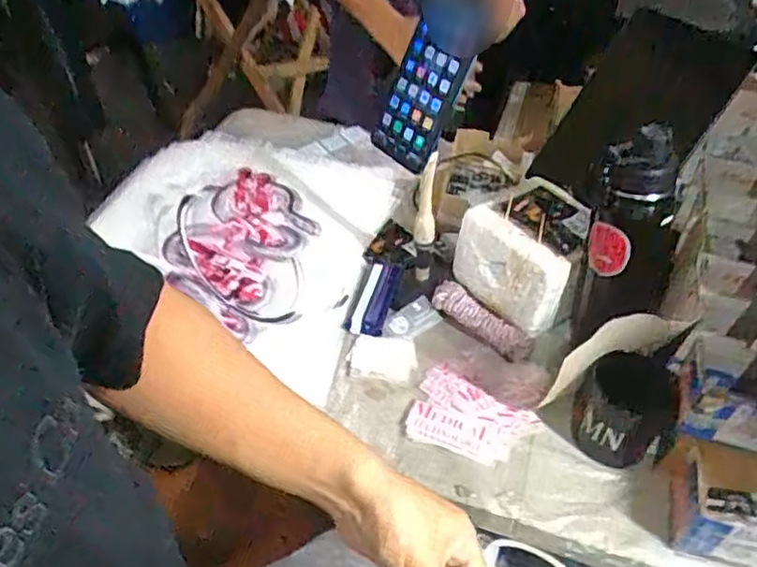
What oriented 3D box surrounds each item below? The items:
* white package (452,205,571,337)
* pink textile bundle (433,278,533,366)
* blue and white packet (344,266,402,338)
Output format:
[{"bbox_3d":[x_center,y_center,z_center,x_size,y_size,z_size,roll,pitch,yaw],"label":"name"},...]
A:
[{"bbox_3d":[0.153,-0.011,0.766,0.043,0.110,0.152,-30,54,-28],"label":"white package"},{"bbox_3d":[0.124,0.043,0.772,0.138,0.021,0.035,32,52,26],"label":"pink textile bundle"},{"bbox_3d":[-0.007,0.017,0.811,0.046,0.016,0.107,12,46,9],"label":"blue and white packet"}]

